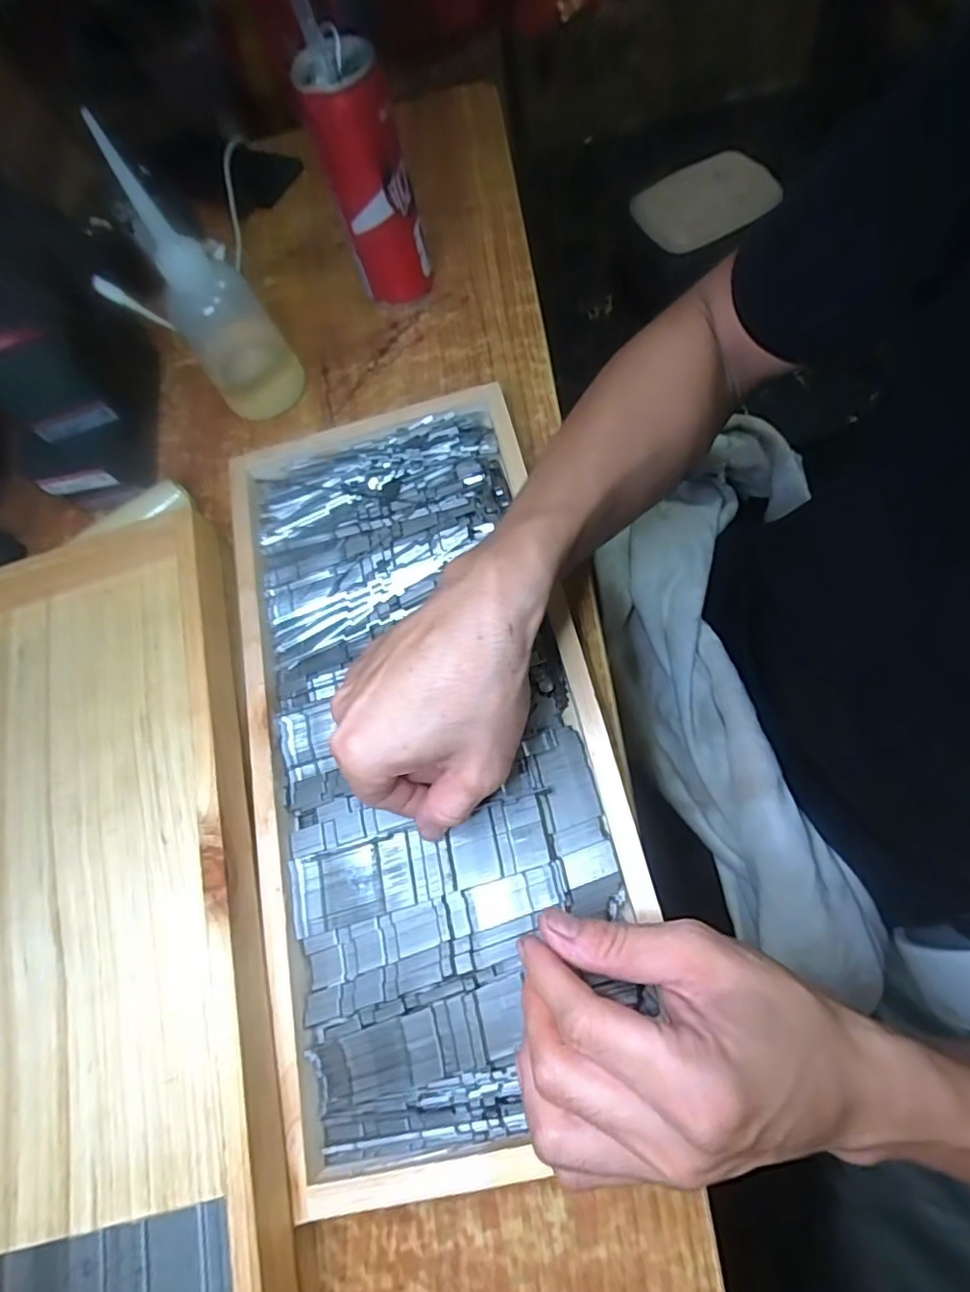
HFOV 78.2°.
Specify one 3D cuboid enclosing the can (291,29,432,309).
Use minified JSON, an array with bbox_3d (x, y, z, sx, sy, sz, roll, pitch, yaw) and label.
[{"bbox_3d":[-0.080,-0.320,0.420,0.060,0.155,0.062,-3,69,9],"label":"can"}]

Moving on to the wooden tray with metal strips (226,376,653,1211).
[{"bbox_3d":[-0.037,0.040,0.343,0.205,0.031,0.421,-9,69,-1],"label":"wooden tray with metal strips"}]

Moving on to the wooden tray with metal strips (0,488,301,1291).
[{"bbox_3d":[-0.219,0.132,0.303,0.216,0.038,0.436,-17,68,3],"label":"wooden tray with metal strips"}]

